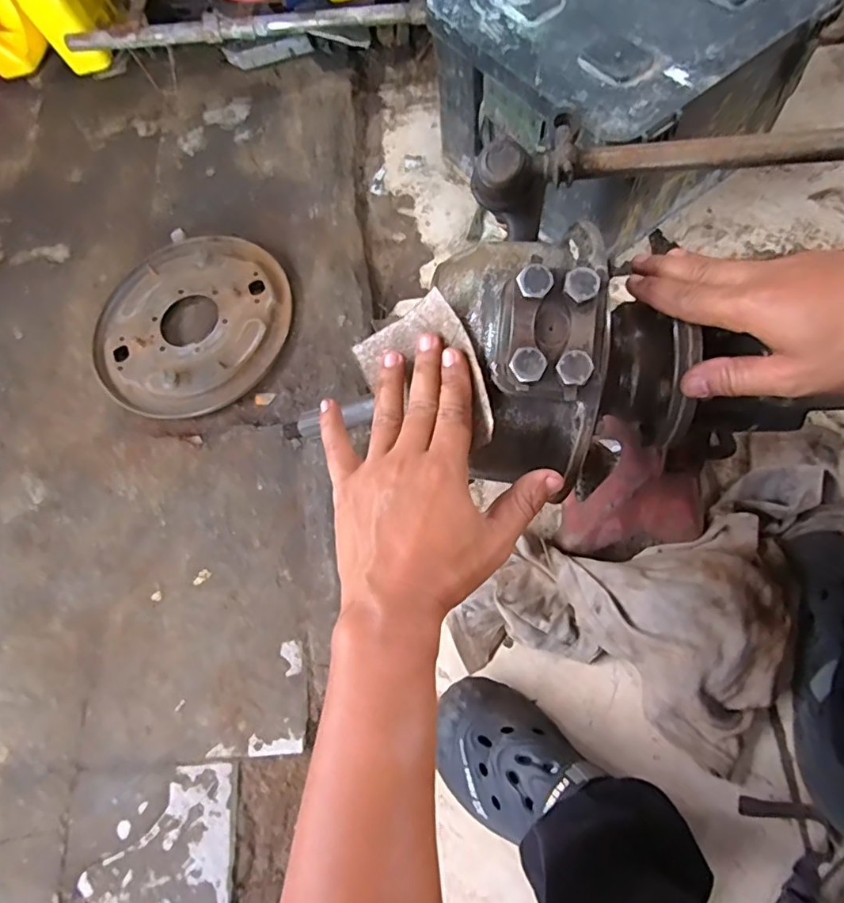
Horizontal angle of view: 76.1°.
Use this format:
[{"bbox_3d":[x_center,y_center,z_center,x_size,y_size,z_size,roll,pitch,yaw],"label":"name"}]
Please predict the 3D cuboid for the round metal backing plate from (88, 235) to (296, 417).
[{"bbox_3d":[-0.340,-0.192,0.795,0.272,0.033,0.292,-1,70,2],"label":"round metal backing plate"}]

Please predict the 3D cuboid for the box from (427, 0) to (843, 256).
[{"bbox_3d":[0.261,-0.526,0.749,0.368,0.206,0.366,-37,69,-7],"label":"box"}]

